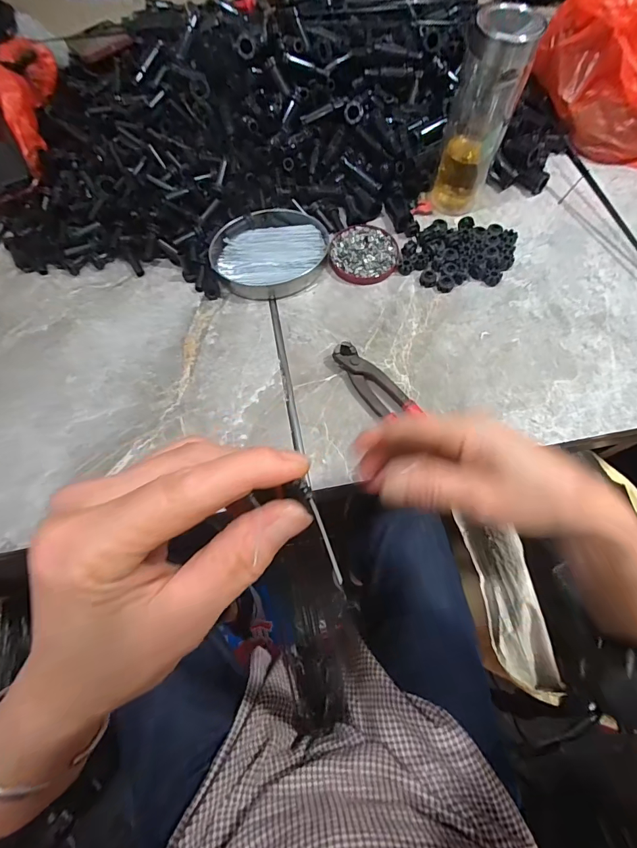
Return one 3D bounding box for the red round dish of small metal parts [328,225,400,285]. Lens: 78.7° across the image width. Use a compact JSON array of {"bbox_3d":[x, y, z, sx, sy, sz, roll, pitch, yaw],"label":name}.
[{"bbox_3d":[0.053,-0.206,0.468,0.081,0.008,0.080,0,69,0],"label":"red round dish of small metal parts"}]

